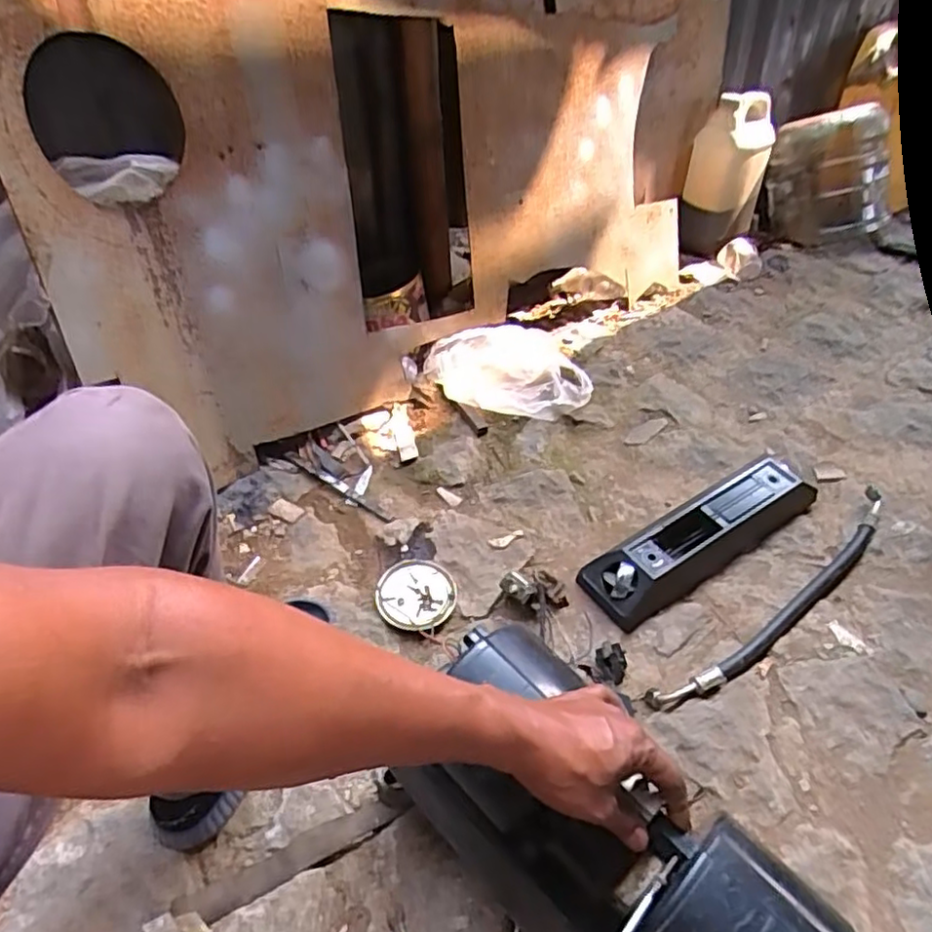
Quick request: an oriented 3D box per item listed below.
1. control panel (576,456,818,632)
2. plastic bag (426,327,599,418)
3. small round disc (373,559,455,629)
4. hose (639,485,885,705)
[{"bbox_3d":[0.336,0.089,0.946,0.379,0.065,0.104,-26,52,-22],"label":"control panel"},{"bbox_3d":[0.074,-0.163,1.157,0.282,0.104,0.137,-1,47,0],"label":"plastic bag"},{"bbox_3d":[-0.068,0.170,0.900,0.104,0.022,0.094,-8,48,-7],"label":"small round disc"},{"bbox_3d":[0.428,0.177,0.890,0.496,0.029,0.055,-30,53,-24],"label":"hose"}]

